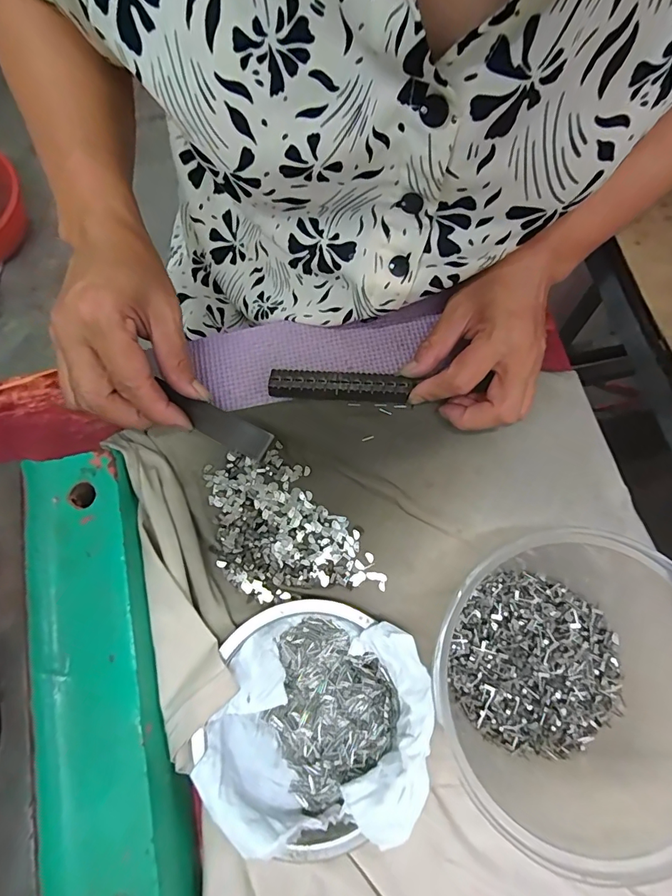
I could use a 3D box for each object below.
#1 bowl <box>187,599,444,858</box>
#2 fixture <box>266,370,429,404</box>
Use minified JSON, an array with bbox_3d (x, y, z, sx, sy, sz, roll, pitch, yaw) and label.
[{"bbox_3d":[-0.009,0.151,0.245,0.116,0.033,0.117,12,76,4],"label":"bowl"},{"bbox_3d":[0.002,-0.041,0.305,0.095,0.012,0.022,3,75,0],"label":"fixture"}]

